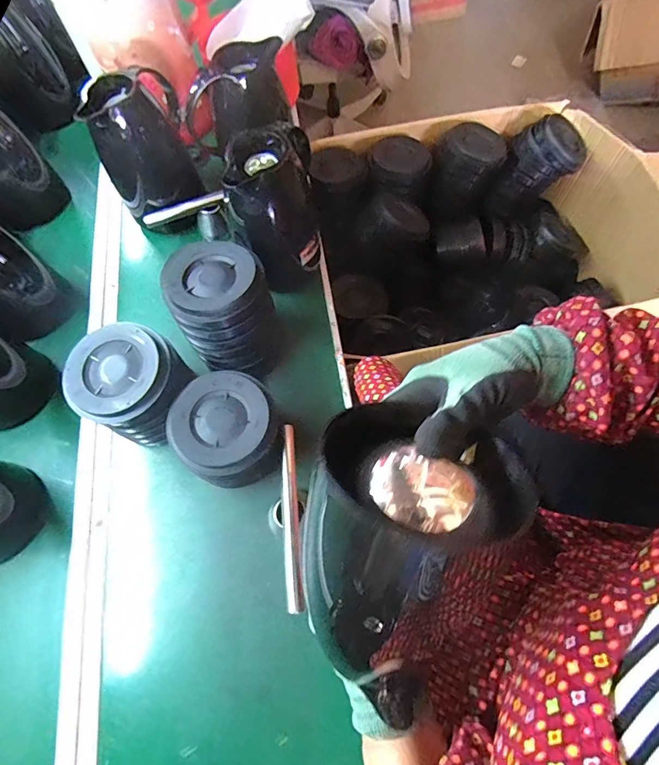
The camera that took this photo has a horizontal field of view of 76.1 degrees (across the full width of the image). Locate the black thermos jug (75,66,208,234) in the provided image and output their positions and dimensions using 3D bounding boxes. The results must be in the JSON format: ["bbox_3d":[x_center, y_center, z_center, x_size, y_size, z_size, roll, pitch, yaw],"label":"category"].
[{"bbox_3d":[-0.271,-0.343,0.636,0.135,0.190,0.145,-23,68,-6],"label":"black thermos jug"}]

